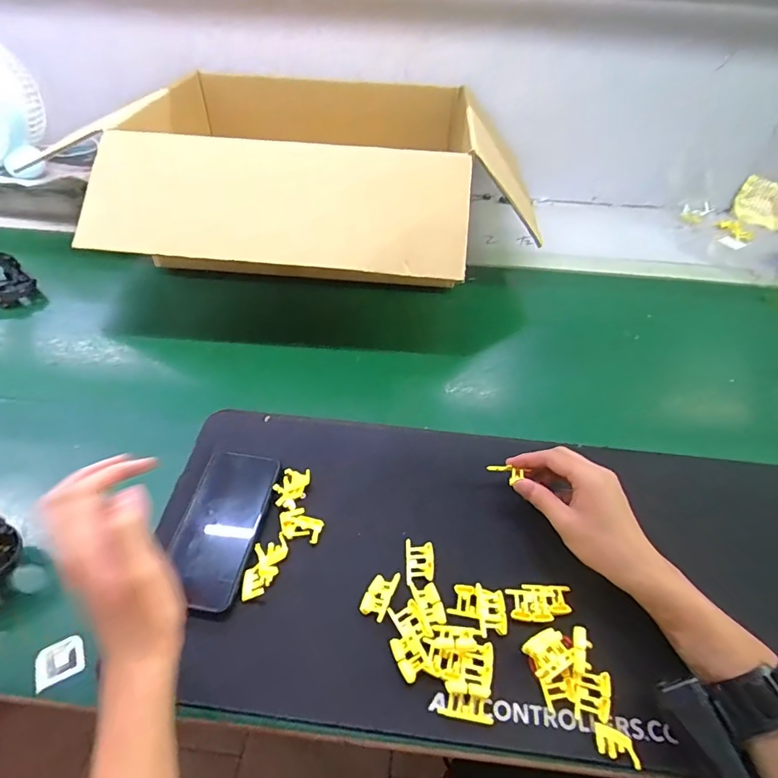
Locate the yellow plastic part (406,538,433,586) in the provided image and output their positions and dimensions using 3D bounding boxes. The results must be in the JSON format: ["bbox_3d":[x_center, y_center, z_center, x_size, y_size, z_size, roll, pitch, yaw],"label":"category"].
[{"bbox_3d":[0.031,0.168,0.466,0.026,0.004,0.044,0,51,1],"label":"yellow plastic part"}]

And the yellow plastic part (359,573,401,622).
[{"bbox_3d":[-0.008,0.190,0.442,0.025,0.013,0.043,22,55,17],"label":"yellow plastic part"}]

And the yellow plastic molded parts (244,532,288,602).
[{"bbox_3d":[-0.119,0.171,0.461,0.031,0.013,0.064,5,52,4],"label":"yellow plastic molded parts"}]

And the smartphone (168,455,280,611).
[{"bbox_3d":[-0.169,0.139,0.485,0.079,0.013,0.158,8,52,7],"label":"smartphone"}]

